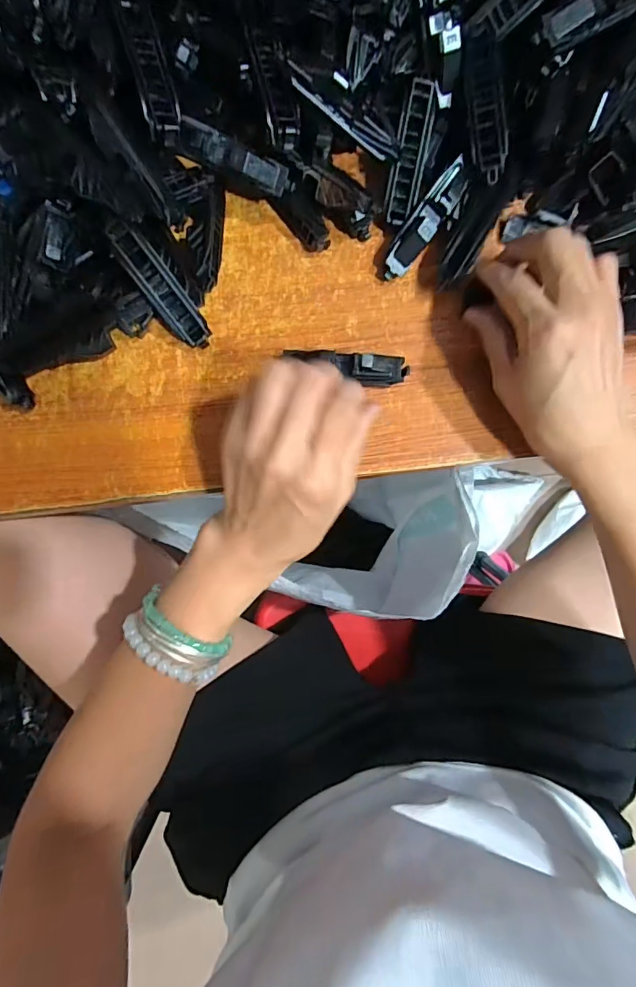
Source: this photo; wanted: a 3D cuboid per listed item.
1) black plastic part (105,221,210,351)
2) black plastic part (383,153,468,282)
[{"bbox_3d":[-0.091,-0.118,0.272,0.020,0.013,0.076,-38,118,-3],"label":"black plastic part"},{"bbox_3d":[0.066,-0.165,0.284,0.018,0.013,0.073,36,105,0],"label":"black plastic part"}]

